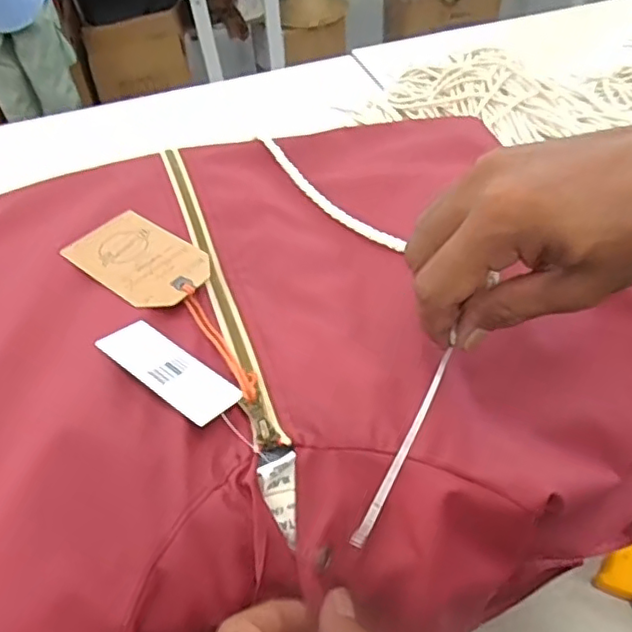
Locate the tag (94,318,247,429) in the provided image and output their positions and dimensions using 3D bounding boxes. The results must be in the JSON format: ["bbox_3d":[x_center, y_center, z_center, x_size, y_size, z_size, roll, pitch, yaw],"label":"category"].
[{"bbox_3d":[-0.079,0.028,0.325,0.083,0.010,0.032,28,54,27],"label":"tag"}]

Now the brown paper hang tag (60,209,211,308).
[{"bbox_3d":[-0.113,-0.037,0.392,0.096,0.004,0.058,30,55,28],"label":"brown paper hang tag"}]

